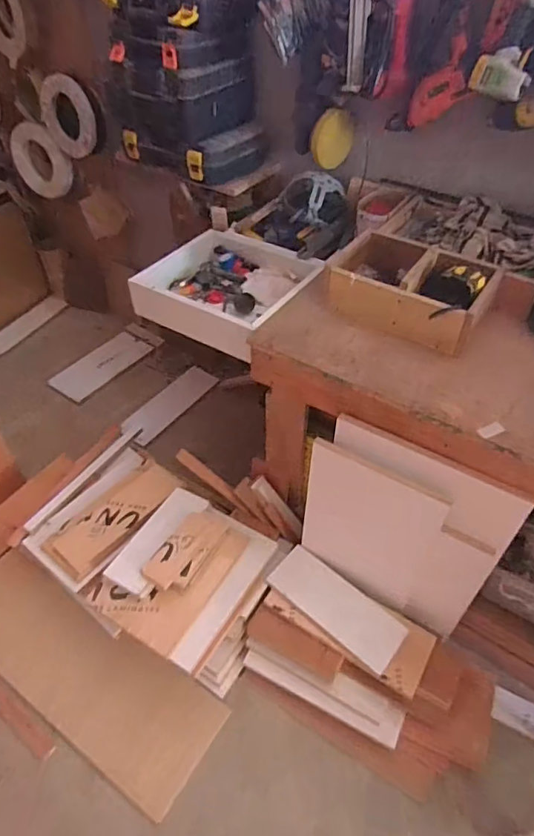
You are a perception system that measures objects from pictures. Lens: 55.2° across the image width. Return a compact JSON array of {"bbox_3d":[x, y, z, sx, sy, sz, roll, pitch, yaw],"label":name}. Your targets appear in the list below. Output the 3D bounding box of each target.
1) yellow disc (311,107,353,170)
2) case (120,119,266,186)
[{"bbox_3d":[0.180,-0.762,1.401,0.122,0.150,0.024,-3,46,-3],"label":"yellow disc"},{"bbox_3d":[-0.230,-0.818,1.561,0.339,0.128,0.269,32,54,27],"label":"case"}]

